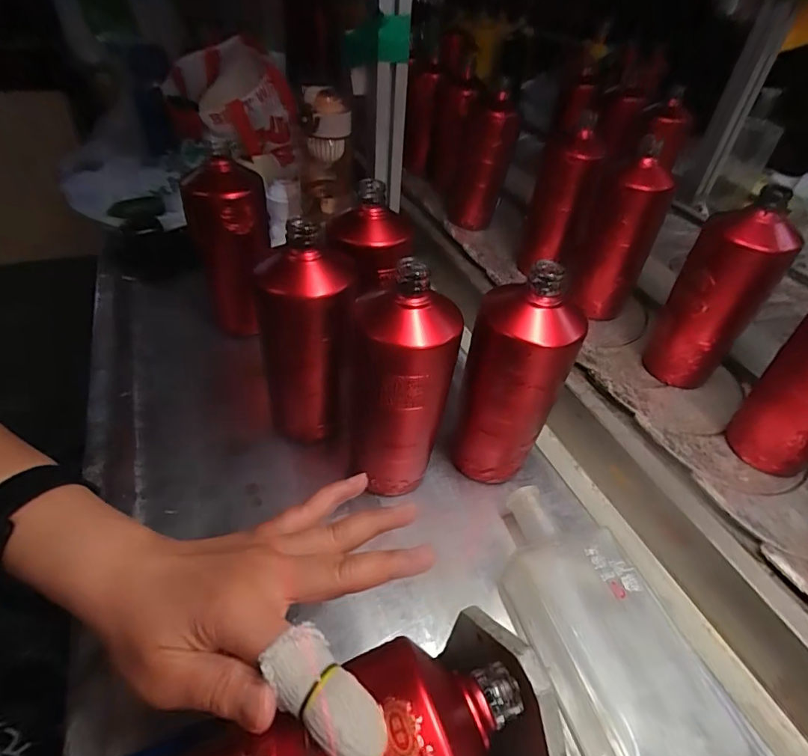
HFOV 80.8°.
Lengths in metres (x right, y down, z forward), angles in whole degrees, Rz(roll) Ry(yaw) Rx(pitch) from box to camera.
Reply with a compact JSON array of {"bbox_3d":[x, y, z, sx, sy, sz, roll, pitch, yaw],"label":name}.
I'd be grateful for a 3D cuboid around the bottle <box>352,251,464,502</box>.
[{"bbox_3d":[-0.004,0.011,0.383,0.078,0.186,0.071,1,45,-1],"label":"bottle"}]

